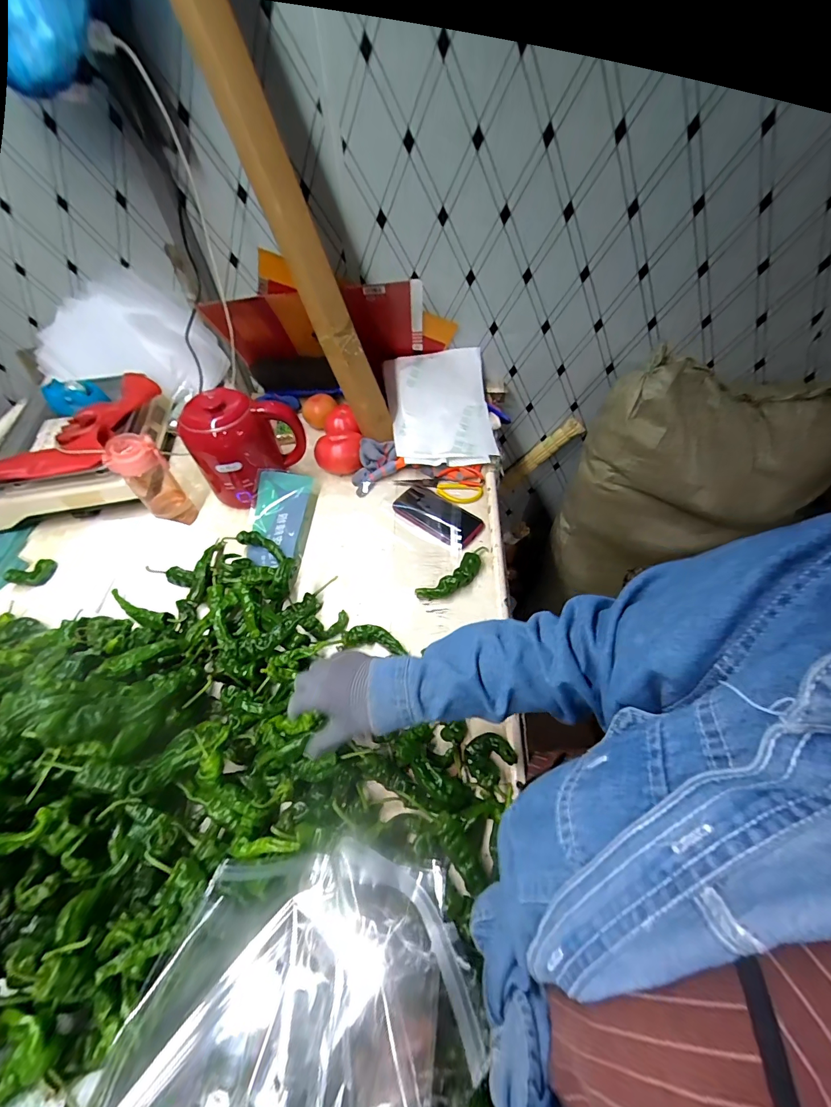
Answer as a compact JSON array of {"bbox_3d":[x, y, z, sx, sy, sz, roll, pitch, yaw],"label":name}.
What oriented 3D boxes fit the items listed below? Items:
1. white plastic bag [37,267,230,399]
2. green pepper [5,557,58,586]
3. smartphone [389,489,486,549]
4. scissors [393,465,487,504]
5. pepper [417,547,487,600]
[{"bbox_3d":[-0.645,-0.488,0.915,0.416,0.196,0.097,-5,53,0],"label":"white plastic bag"},{"bbox_3d":[-0.677,0.034,0.710,0.040,0.030,0.067,34,62,26],"label":"green pepper"},{"bbox_3d":[0.041,-0.077,0.764,0.178,0.015,0.082,35,62,26],"label":"smartphone"},{"bbox_3d":[0.049,-0.147,0.811,0.174,0.019,0.084,12,54,12],"label":"scissors"},{"bbox_3d":[0.071,0.031,0.670,0.150,0.038,0.042,-33,58,-20],"label":"pepper"}]

